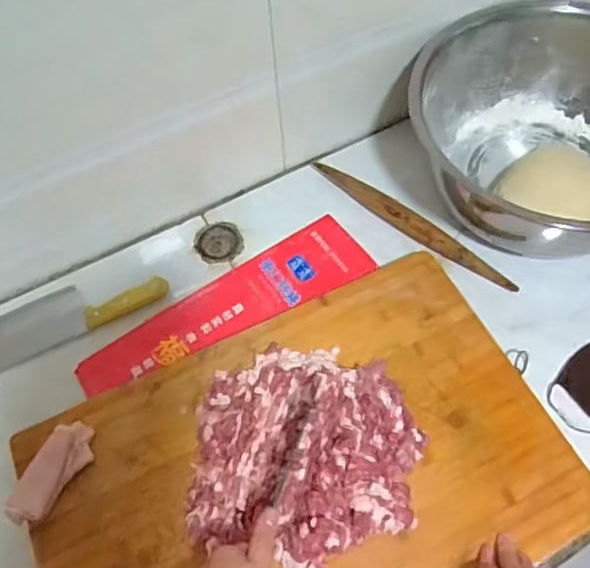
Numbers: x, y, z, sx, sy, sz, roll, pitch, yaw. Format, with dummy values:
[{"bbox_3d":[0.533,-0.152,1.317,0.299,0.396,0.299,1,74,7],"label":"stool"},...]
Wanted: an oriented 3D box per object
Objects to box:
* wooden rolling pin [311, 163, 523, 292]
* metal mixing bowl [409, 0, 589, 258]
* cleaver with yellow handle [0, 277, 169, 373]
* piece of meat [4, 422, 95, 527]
[{"bbox_3d":[0.155,-0.088,0.784,0.328,0.019,0.027,37,68,22],"label":"wooden rolling pin"},{"bbox_3d":[0.340,-0.214,0.780,0.358,0.169,0.340,-2,60,3],"label":"metal mixing bowl"},{"bbox_3d":[-0.310,0.040,0.740,0.280,0.029,0.077,-23,61,-10],"label":"cleaver with yellow handle"},{"bbox_3d":[-0.266,0.205,0.620,0.049,0.019,0.113,25,64,17],"label":"piece of meat"}]

